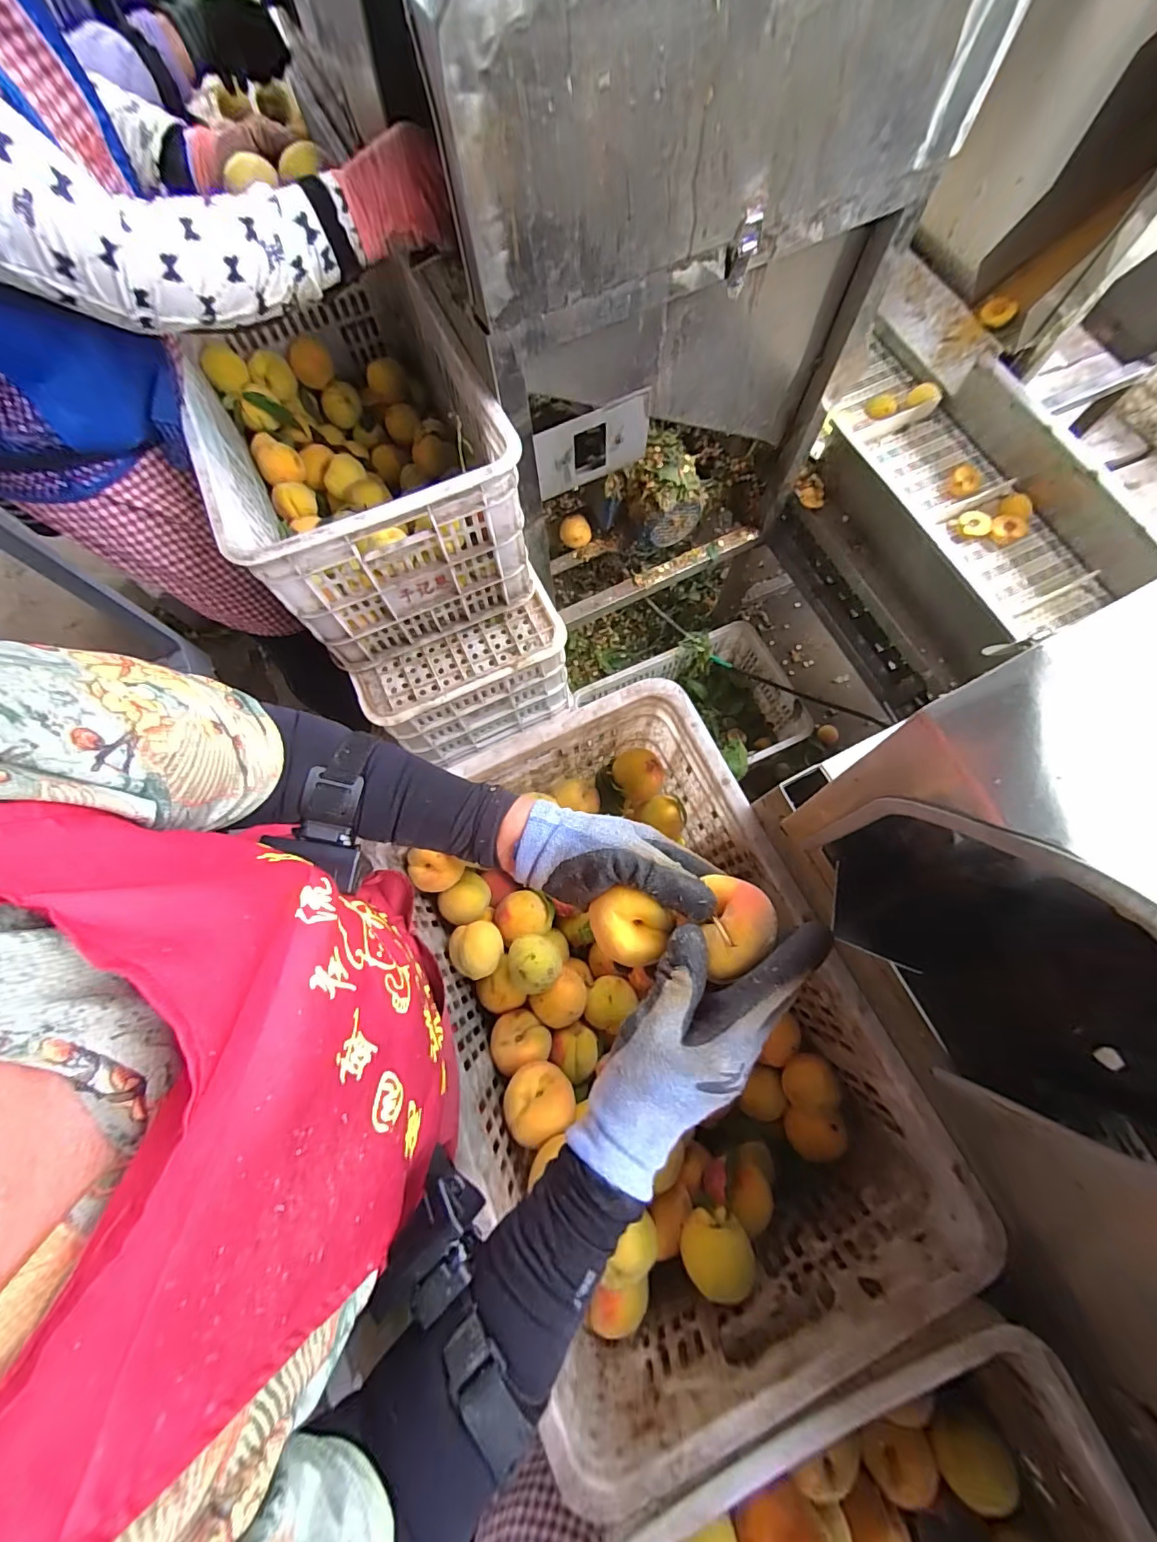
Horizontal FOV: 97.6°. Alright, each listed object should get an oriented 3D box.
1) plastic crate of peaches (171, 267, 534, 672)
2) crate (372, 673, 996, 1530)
[{"bbox_3d":[-0.325,-0.471,0.761,0.333,0.273,0.505,-25,74,-6],"label":"plastic crate of peaches"},{"bbox_3d":[0.054,0.235,0.521,0.336,0.215,0.529,-24,74,-6],"label":"crate"}]

